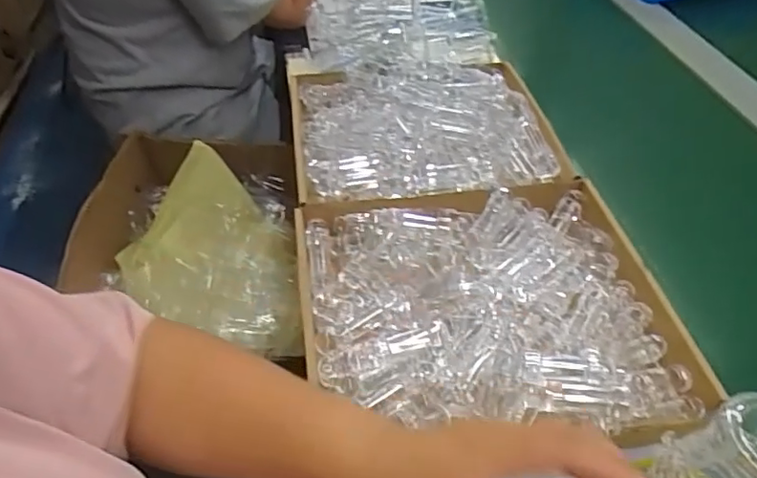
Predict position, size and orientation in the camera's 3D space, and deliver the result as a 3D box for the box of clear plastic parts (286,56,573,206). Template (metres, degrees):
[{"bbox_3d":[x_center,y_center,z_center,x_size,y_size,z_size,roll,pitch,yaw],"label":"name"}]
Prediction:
[{"bbox_3d":[0.045,-0.154,0.700,0.301,0.079,0.293,-6,46,-7],"label":"box of clear plastic parts"}]

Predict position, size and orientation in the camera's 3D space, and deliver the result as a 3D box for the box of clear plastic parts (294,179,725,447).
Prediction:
[{"bbox_3d":[0.092,0.050,0.510,0.318,0.045,0.278,-5,46,-6],"label":"box of clear plastic parts"}]

